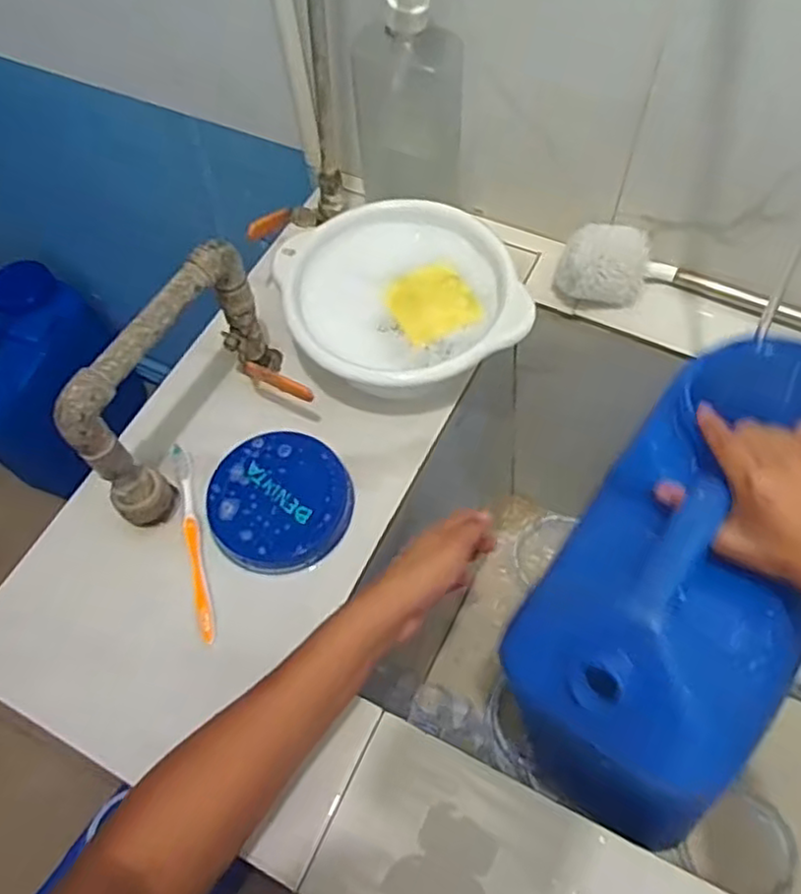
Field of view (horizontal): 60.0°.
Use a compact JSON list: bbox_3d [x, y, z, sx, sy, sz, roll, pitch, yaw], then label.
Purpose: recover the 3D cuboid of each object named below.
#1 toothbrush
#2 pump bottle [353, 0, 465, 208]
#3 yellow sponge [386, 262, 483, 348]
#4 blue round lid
[{"bbox_3d":[-0.172,0.077,0.579,0.014,0.010,0.173,-16,62,-6],"label":"toothbrush"},{"bbox_3d":[0.004,-0.316,0.613,0.104,0.247,0.082,-4,62,1],"label":"pump bottle"},{"bbox_3d":[0.029,-0.129,0.620,0.070,0.014,0.068,-25,63,-11],"label":"yellow sponge"},{"bbox_3d":[-0.103,0.046,0.592,0.116,0.029,0.122,-1,62,2],"label":"blue round lid"}]

